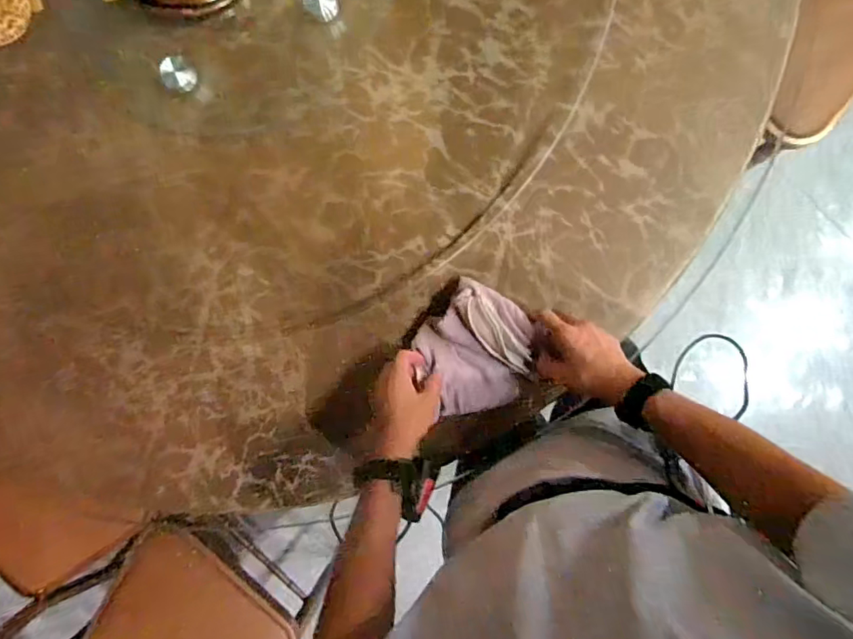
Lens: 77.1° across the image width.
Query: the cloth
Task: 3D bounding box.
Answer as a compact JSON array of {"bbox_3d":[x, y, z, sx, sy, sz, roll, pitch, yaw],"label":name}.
[{"bbox_3d":[0.058,0.045,0.680,0.150,0.056,0.159,38,94,3],"label":"cloth"}]

